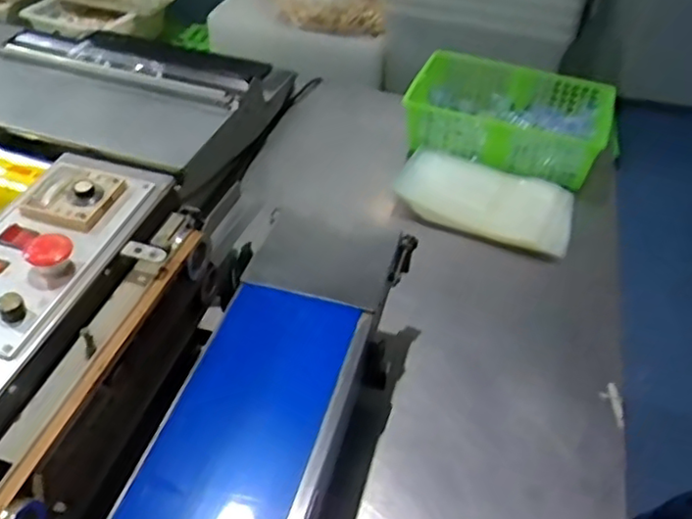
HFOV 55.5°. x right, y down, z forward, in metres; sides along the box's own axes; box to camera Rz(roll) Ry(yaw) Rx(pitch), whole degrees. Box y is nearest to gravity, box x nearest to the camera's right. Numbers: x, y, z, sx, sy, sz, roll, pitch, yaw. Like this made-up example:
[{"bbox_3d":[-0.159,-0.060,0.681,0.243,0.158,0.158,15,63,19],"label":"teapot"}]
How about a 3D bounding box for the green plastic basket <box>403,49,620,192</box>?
[{"bbox_3d":[0.290,-0.253,1.190,0.365,0.128,0.187,14,43,11],"label":"green plastic basket"}]

